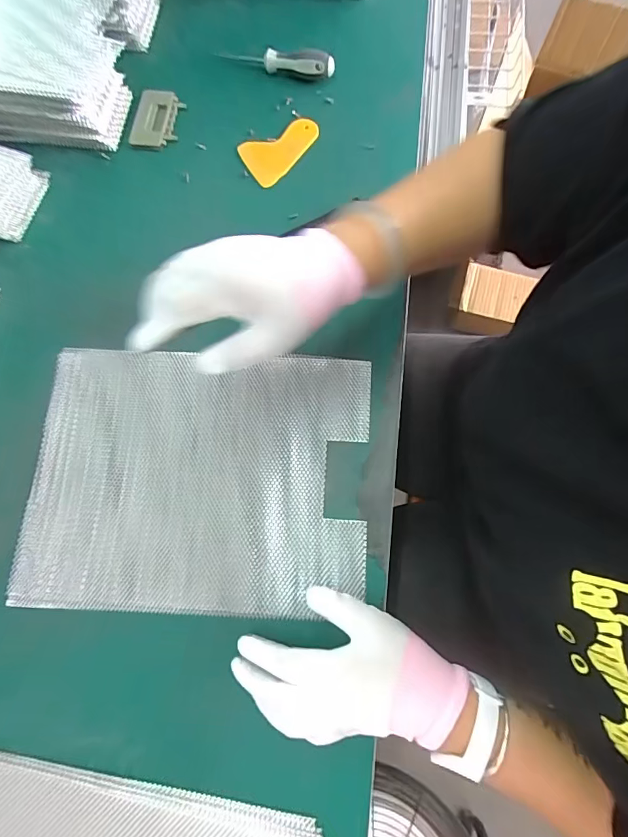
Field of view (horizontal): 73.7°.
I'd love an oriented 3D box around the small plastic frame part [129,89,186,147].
[{"bbox_3d":[-0.194,-0.372,0.519,0.050,0.015,0.081,8,76,4],"label":"small plastic frame part"}]

